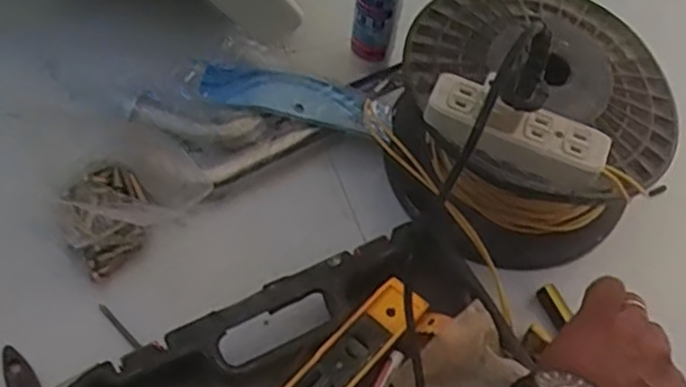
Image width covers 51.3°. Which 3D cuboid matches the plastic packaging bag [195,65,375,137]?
[{"bbox_3d":[-0.054,-0.100,0.693,0.158,0.020,0.061,15,59,5],"label":"plastic packaging bag"}]

